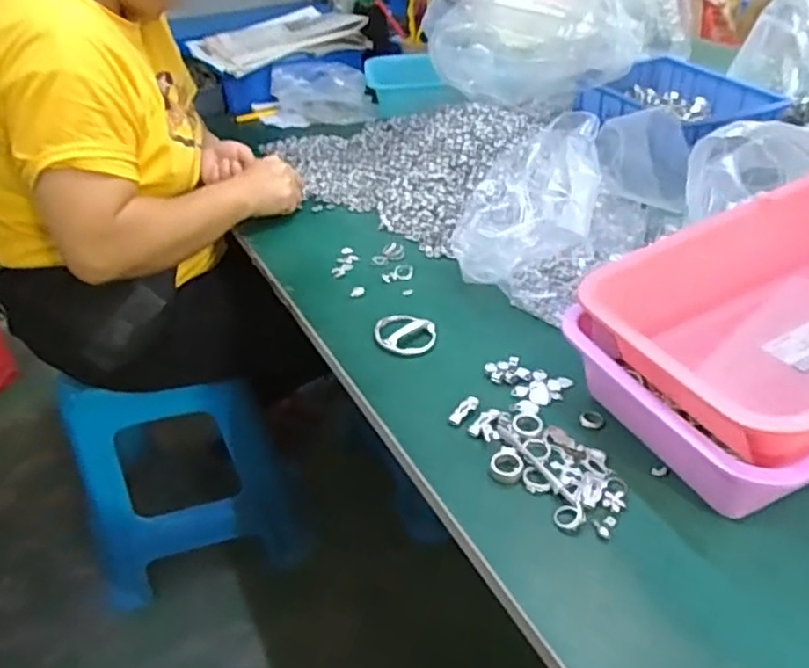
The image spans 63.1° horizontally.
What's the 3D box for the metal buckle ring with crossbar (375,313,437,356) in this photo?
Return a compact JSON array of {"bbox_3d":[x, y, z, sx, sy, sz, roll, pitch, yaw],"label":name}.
[{"bbox_3d":[0.001,-0.001,0.674,0.064,0.010,0.063,-2,37,1],"label":"metal buckle ring with crossbar"}]

